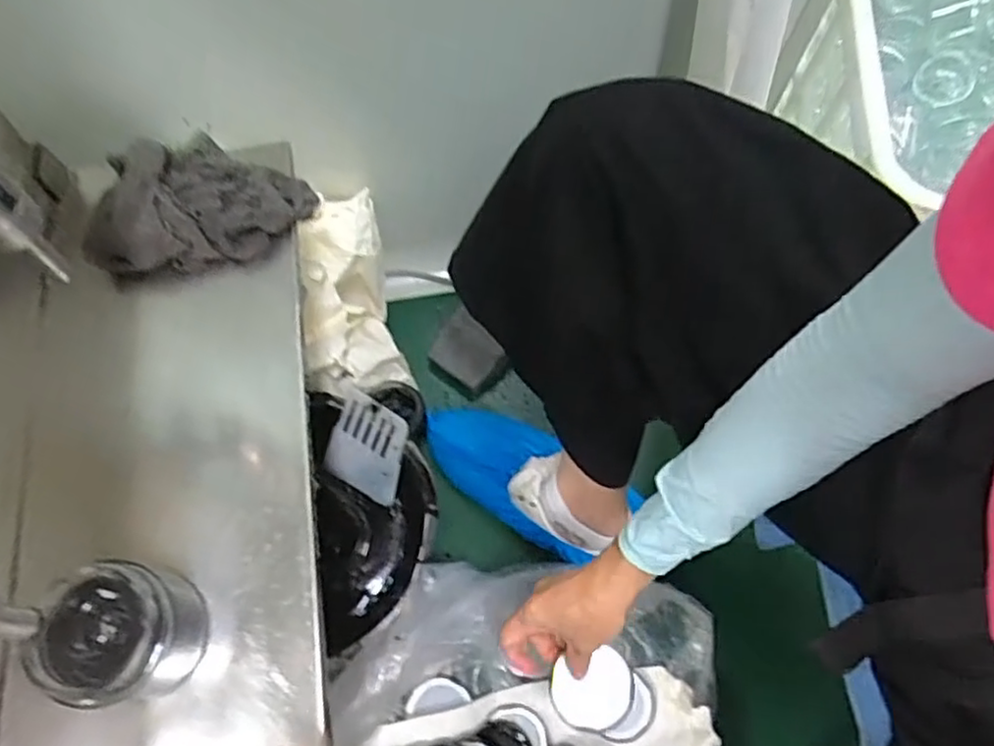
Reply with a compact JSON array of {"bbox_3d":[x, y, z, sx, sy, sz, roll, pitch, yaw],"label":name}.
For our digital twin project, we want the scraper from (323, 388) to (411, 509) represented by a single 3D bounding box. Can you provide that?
[{"bbox_3d":[-0.130,0.078,0.692,0.083,0.106,0.005,29,24,13],"label":"scraper"}]

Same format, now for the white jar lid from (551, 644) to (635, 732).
[{"bbox_3d":[0.074,0.247,0.532,0.061,0.007,0.056,9,67,2],"label":"white jar lid"}]

